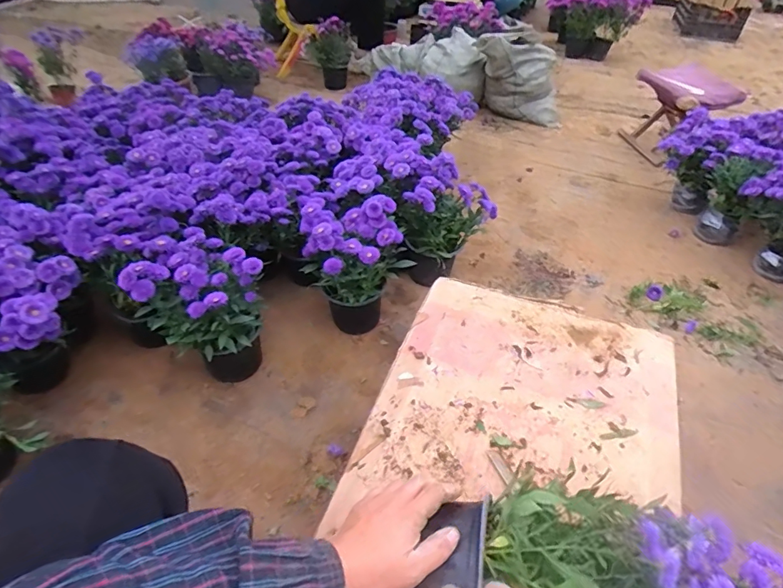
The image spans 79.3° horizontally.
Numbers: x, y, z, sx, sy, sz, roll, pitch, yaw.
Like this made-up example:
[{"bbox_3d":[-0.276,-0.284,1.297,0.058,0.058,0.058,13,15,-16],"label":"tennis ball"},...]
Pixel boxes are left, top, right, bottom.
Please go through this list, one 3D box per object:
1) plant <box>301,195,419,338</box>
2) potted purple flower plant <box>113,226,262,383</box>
[{"bbox_3d":[-0.097,-0.064,1.137,0.210,0.323,0.207,32,49,29],"label":"plant"},{"bbox_3d":[-0.385,0.055,0.987,0.209,0.330,0.205,1,41,-1],"label":"potted purple flower plant"}]

